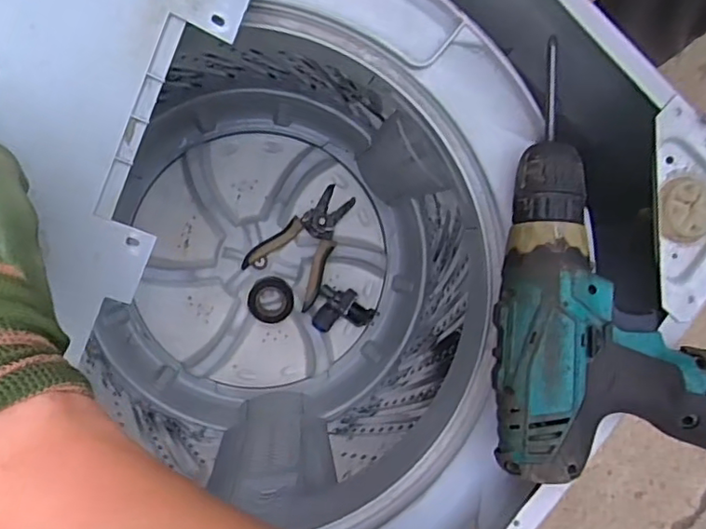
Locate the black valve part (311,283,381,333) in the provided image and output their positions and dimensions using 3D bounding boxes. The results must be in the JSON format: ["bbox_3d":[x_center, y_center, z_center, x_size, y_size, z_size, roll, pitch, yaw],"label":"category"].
[{"bbox_3d":[-0.010,0.061,0.763,0.079,0.032,0.059,10,87,-3],"label":"black valve part"}]

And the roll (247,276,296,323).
[{"bbox_3d":[-0.104,0.045,0.757,0.056,0.019,0.057,0,87,-4],"label":"roll"}]

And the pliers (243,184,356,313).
[{"bbox_3d":[-0.052,-0.029,0.753,0.100,0.026,0.152,40,86,-1],"label":"pliers"}]

